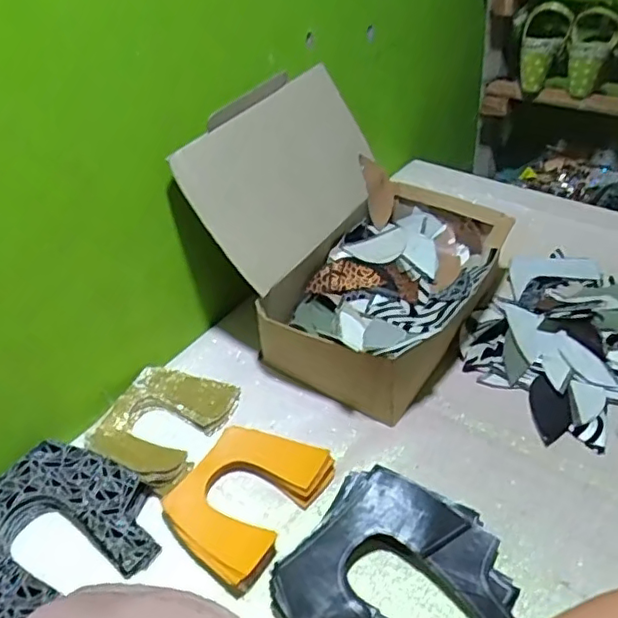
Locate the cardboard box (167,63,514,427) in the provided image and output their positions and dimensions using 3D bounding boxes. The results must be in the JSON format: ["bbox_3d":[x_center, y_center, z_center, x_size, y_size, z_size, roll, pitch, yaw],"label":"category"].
[{"bbox_3d":[0.057,-0.096,0.762,0.321,0.274,0.335,18,45,25],"label":"cardboard box"}]

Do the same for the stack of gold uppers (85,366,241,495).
[{"bbox_3d":[-0.172,0.128,0.707,0.135,0.026,0.159,17,44,24],"label":"stack of gold uppers"}]

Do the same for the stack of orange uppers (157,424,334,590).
[{"bbox_3d":[-0.064,0.187,0.615,0.121,0.019,0.157,22,47,29],"label":"stack of orange uppers"}]

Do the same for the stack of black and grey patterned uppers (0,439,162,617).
[{"bbox_3d":[-0.258,0.227,0.592,0.188,0.028,0.182,19,45,27],"label":"stack of black and grey patterned uppers"}]

